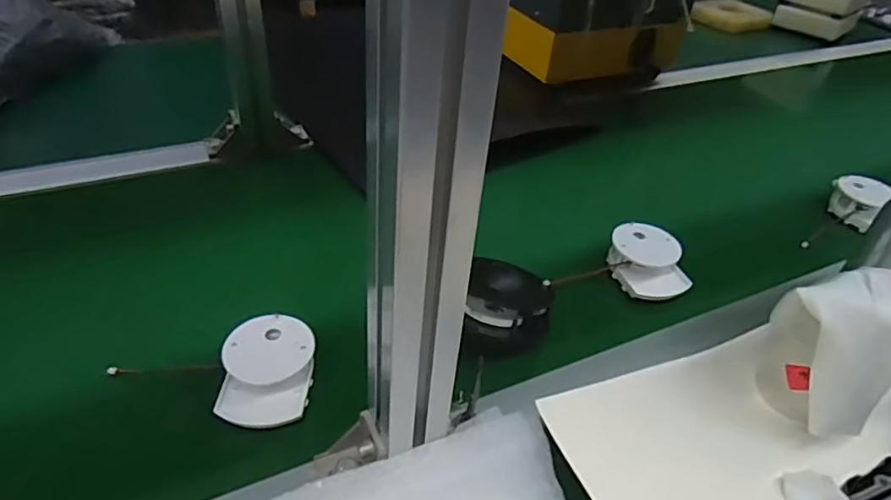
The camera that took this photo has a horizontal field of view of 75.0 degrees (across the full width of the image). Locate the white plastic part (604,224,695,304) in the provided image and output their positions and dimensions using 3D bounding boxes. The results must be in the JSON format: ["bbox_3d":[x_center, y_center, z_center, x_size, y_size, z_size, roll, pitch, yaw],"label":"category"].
[{"bbox_3d":[0.193,0.013,0.557,0.060,0.044,0.073,-10,45,-17],"label":"white plastic part"}]

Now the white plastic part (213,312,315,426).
[{"bbox_3d":[-0.130,0.086,0.424,0.062,0.035,0.075,1,43,-6],"label":"white plastic part"}]

